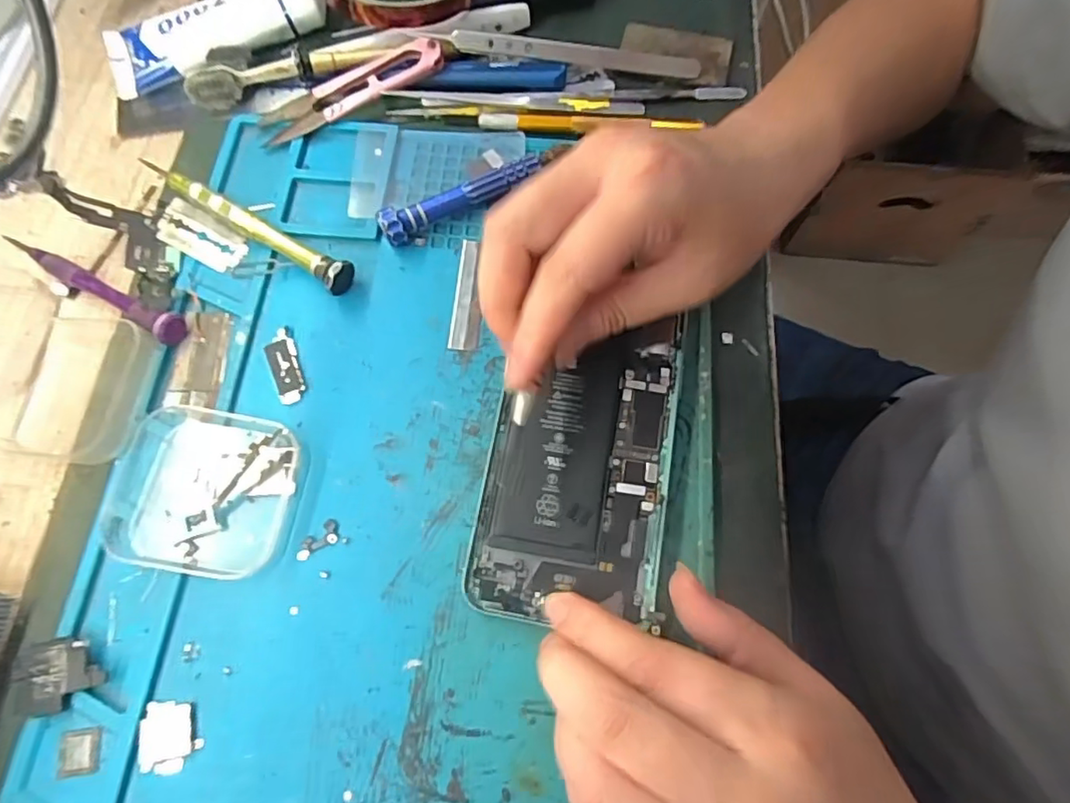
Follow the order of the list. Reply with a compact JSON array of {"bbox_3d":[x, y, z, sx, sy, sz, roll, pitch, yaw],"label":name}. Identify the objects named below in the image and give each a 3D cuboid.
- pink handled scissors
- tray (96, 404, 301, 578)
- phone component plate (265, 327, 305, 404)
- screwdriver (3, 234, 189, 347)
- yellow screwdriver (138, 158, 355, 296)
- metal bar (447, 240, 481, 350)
[{"bbox_3d":[-0.094,-0.160,0.299,0.096,0.019,0.023,-22,72,-8],"label":"pink handled scissors"},{"bbox_3d":[-0.134,0.034,0.236,0.072,0.017,0.065,7,70,2],"label":"tray"},{"bbox_3d":[-0.110,-0.016,0.259,0.013,0.004,0.036,-23,72,-8],"label":"phone component plate"},{"bbox_3d":[-0.206,-0.055,0.269,0.114,0.016,0.012,27,72,9],"label":"screwdriver"},{"bbox_3d":[-0.136,-0.081,0.275,0.117,0.016,0.014,28,73,9],"label":"yellow screwdriver"},{"bbox_3d":[-0.030,-0.050,0.272,0.013,0.004,0.055,4,70,1],"label":"metal bar"}]

